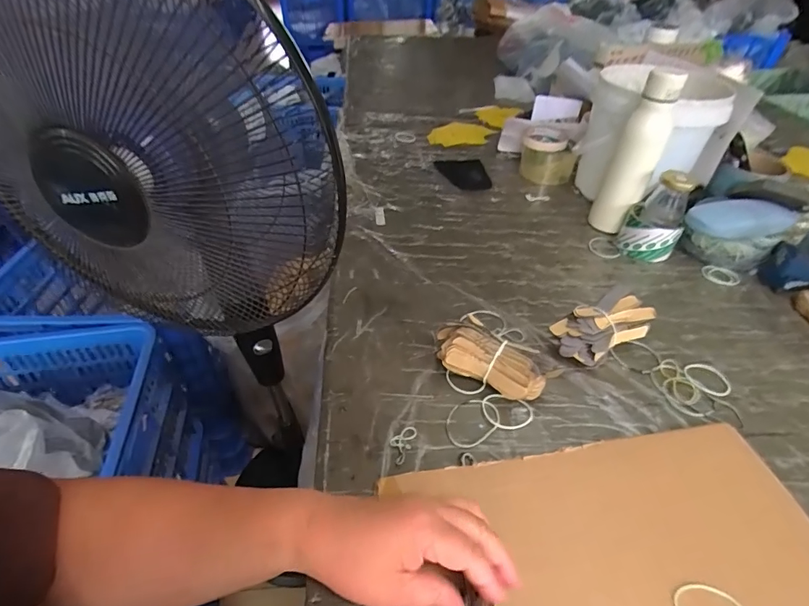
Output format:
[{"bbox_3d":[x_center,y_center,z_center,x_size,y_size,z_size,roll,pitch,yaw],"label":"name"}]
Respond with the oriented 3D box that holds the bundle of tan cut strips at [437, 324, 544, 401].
[{"bbox_3d":[0.091,0.065,0.476,0.120,0.052,0.036,22,44,20],"label":"bundle of tan cut strips"}]

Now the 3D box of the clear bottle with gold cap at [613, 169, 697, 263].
[{"bbox_3d":[0.390,-0.135,0.673,0.081,0.128,0.077,28,46,25],"label":"clear bottle with gold cap"}]

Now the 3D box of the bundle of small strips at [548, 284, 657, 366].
[{"bbox_3d":[0.235,0.033,0.528,0.126,0.048,0.060,-20,46,-25],"label":"bundle of small strips"}]

